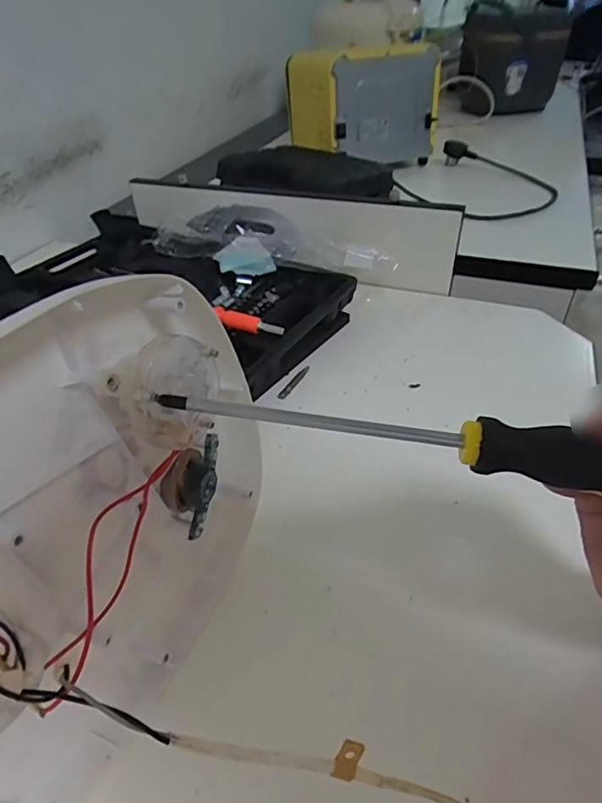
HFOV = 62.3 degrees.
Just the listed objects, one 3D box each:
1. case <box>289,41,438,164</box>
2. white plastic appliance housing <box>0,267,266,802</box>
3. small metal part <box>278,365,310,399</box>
[{"bbox_3d":[0.105,-0.524,0.875,0.199,0.152,0.197,-15,42,-16],"label":"case"},{"bbox_3d":[-0.094,0.063,0.217,0.078,0.182,0.224,11,42,15],"label":"white plastic appliance housing"},{"bbox_3d":[-0.005,-0.019,0.442,0.008,0.005,0.048,20,45,23],"label":"small metal part"}]

